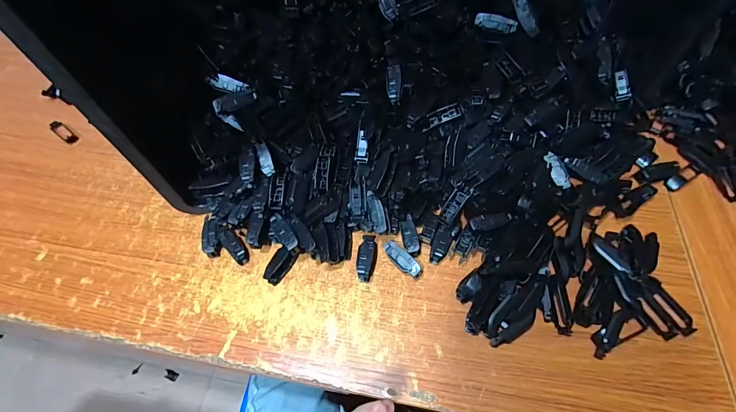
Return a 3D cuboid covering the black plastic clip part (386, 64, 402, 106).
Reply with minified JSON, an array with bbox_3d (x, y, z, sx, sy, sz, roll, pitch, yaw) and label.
[{"bbox_3d":[0.030,-0.141,0.402,0.017,0.007,0.044,-3,96,1],"label":"black plastic clip part"}]

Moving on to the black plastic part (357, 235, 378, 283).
[{"bbox_3d":[-0.001,0.057,0.377,0.019,0.017,0.047,7,59,7],"label":"black plastic part"}]

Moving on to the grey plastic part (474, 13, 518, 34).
[{"bbox_3d":[0.151,-0.216,0.414,0.048,0.017,0.010,19,32,8],"label":"grey plastic part"}]

